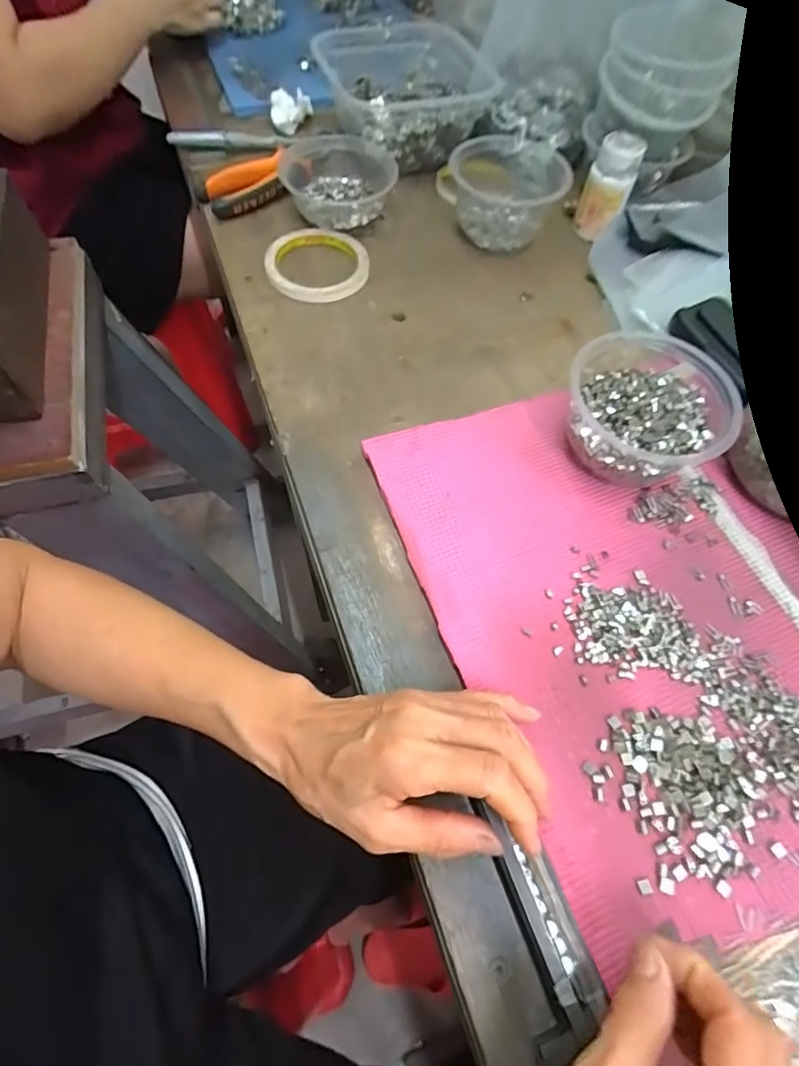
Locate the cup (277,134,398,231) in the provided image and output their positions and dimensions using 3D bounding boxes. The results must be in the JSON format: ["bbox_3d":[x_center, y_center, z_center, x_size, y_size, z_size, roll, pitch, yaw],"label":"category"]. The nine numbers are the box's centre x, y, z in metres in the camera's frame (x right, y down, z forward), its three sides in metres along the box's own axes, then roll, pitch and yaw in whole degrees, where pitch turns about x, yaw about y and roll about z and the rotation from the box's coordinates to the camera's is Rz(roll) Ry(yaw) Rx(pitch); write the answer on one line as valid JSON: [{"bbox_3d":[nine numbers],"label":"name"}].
[{"bbox_3d":[-0.063,-0.359,0.531,0.116,0.042,0.115,1,62,-2],"label":"cup"}]

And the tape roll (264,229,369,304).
[{"bbox_3d":[-0.078,-0.259,0.498,0.095,0.015,0.092,1,62,-2],"label":"tape roll"}]

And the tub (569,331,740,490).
[{"bbox_3d":[0.180,-0.091,0.385,0.110,0.063,0.116,1,62,-2],"label":"tub"}]

